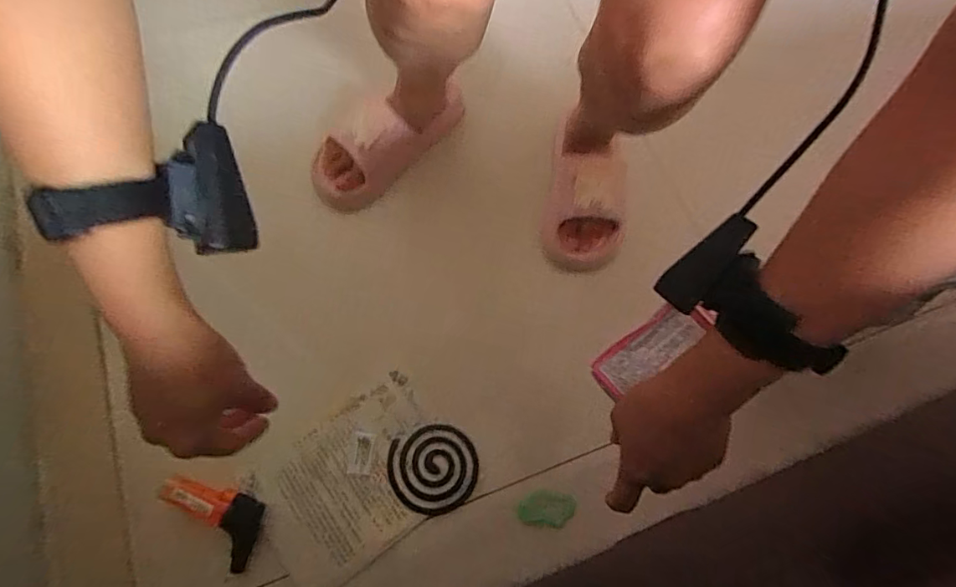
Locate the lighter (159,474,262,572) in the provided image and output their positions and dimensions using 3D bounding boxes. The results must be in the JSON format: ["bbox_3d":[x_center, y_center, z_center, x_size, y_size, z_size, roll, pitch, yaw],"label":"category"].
[{"bbox_3d":[-0.270,0.225,0.503,0.112,0.021,0.055,37,73,-3],"label":"lighter"}]

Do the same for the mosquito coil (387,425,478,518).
[{"bbox_3d":[-0.048,0.200,0.559,0.095,0.005,0.093,0,70,-1],"label":"mosquito coil"}]

